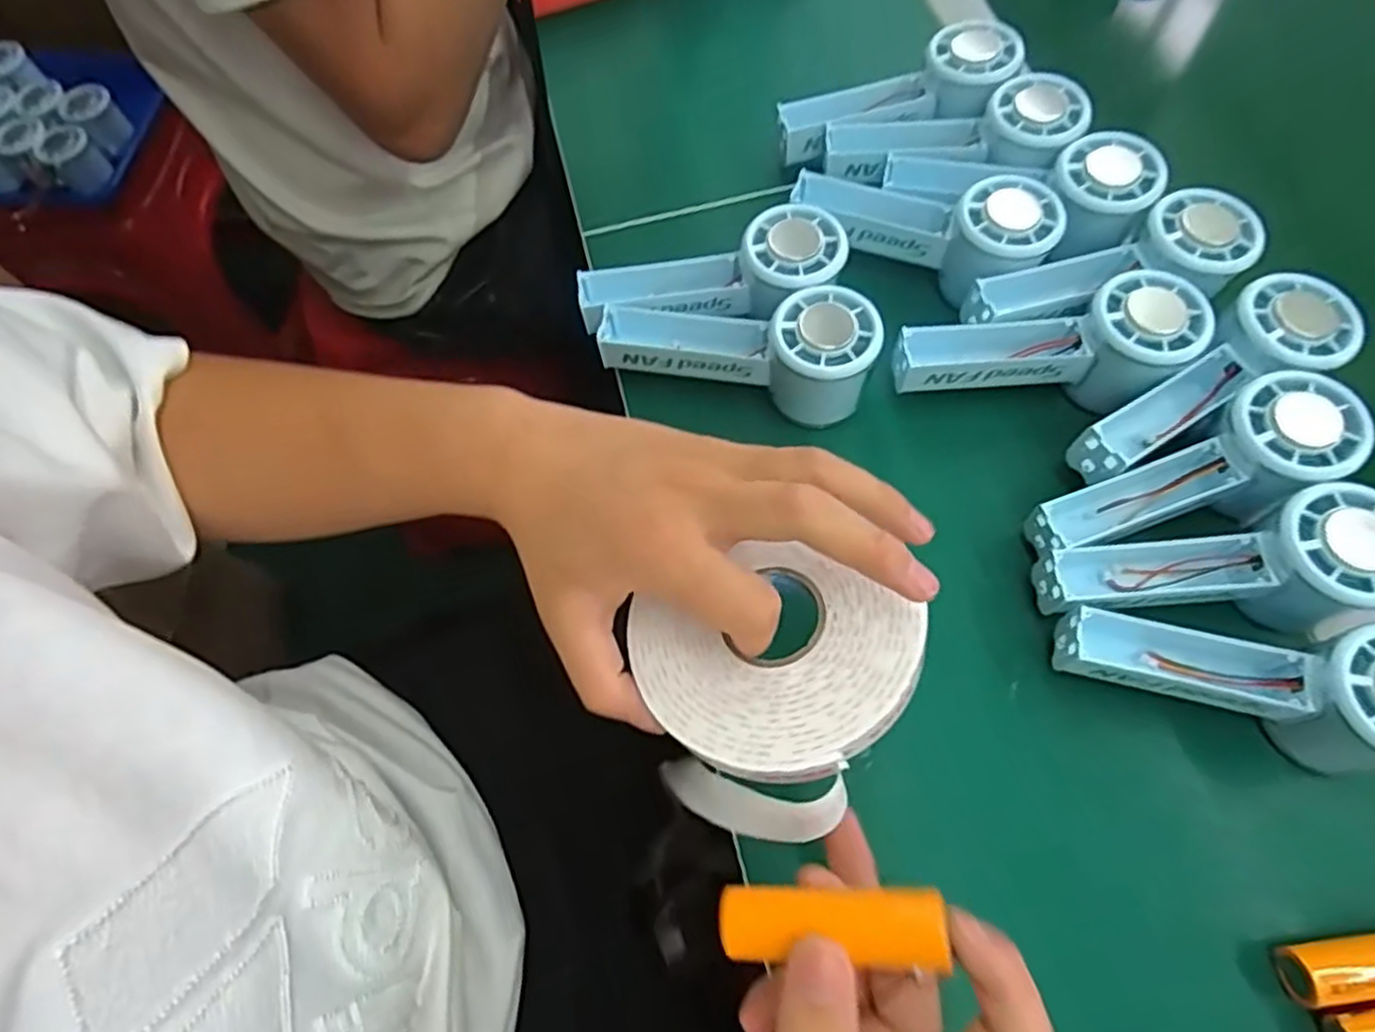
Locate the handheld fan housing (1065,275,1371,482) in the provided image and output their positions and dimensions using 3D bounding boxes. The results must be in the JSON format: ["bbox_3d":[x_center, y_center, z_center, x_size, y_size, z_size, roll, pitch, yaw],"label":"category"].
[{"bbox_3d":[0.266,-0.067,0.386,0.156,0.041,0.052,-36,69,3],"label":"handheld fan housing"}]

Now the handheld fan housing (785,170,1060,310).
[{"bbox_3d":[0.139,-0.170,0.450,0.152,0.057,0.060,20,68,24],"label":"handheld fan housing"}]

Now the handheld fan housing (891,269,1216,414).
[{"bbox_3d":[0.193,-0.088,0.407,0.156,0.047,0.060,-6,66,13],"label":"handheld fan housing"}]

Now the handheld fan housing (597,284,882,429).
[{"bbox_3d":[0.027,-0.098,0.416,0.146,0.051,0.054,16,68,9],"label":"handheld fan housing"}]

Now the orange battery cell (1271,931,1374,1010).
[{"bbox_3d":[0.281,0.180,0.303,0.073,0.019,0.020,-10,66,-3],"label":"orange battery cell"}]

